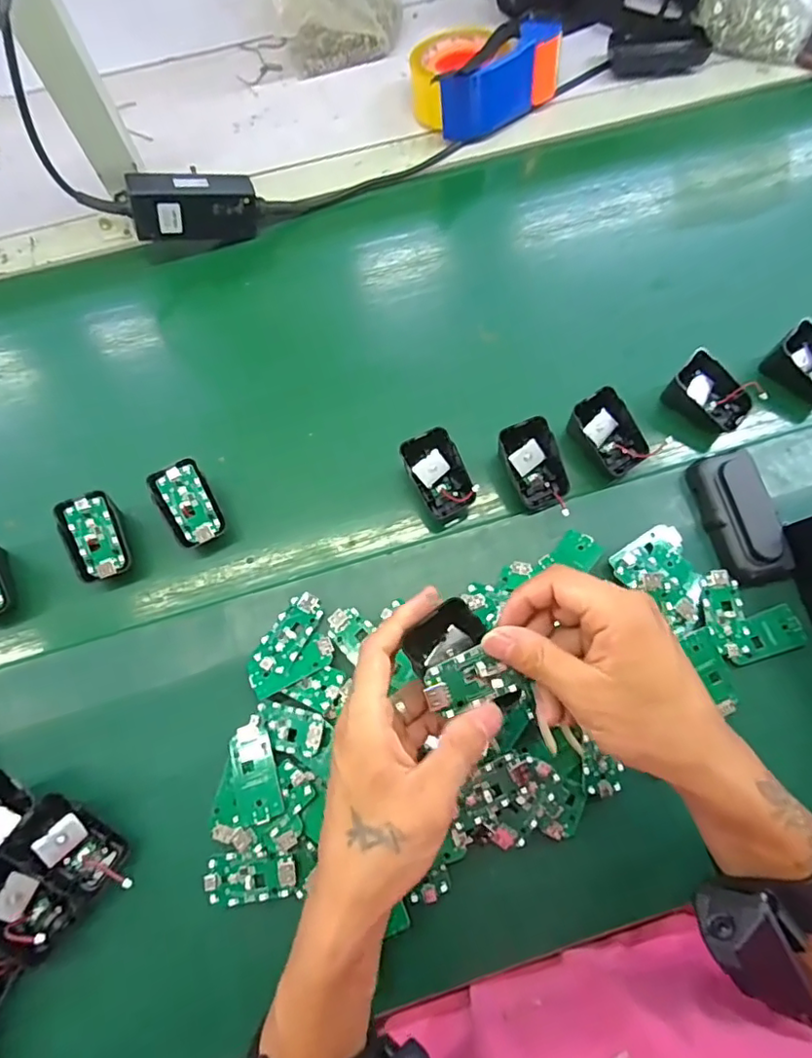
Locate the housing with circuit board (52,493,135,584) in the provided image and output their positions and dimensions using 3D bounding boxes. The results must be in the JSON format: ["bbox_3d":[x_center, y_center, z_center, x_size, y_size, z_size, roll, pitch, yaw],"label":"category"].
[{"bbox_3d":[-0.250,0.009,0.453,0.044,0.039,0.064,-22,71,-6],"label":"housing with circuit board"}]

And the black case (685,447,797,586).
[{"bbox_3d":[0.267,-0.013,0.442,0.052,0.023,0.107,-8,70,-1],"label":"black case"}]

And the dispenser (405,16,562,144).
[{"bbox_3d":[0.077,-0.494,0.599,0.141,0.069,0.106,-27,71,-8],"label":"dispenser"}]

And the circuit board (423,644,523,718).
[{"bbox_3d":[0.035,0.081,0.300,0.050,0.005,0.031,-18,95,-9],"label":"circuit board"}]

